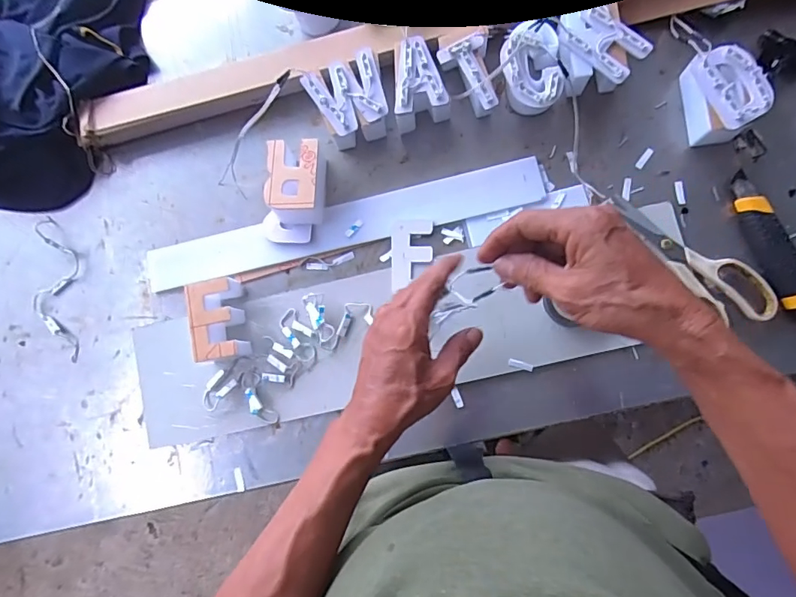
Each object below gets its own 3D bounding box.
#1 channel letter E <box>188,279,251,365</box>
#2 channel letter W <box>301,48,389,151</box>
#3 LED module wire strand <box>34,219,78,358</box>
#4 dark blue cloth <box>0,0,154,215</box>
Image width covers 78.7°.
[{"bbox_3d":[-0.193,0.023,0.524,0.047,0.044,0.086,-9,81,4],"label":"channel letter E"},{"bbox_3d":[-0.050,-0.219,0.545,0.083,0.049,0.080,-24,80,2],"label":"channel letter W"},{"bbox_3d":[-0.400,-0.012,0.567,0.051,0.009,0.171,-6,83,5],"label":"LED module wire strand"},{"bbox_3d":[-0.448,-0.278,0.580,0.258,0.071,0.344,31,88,8],"label":"dark blue cloth"}]

